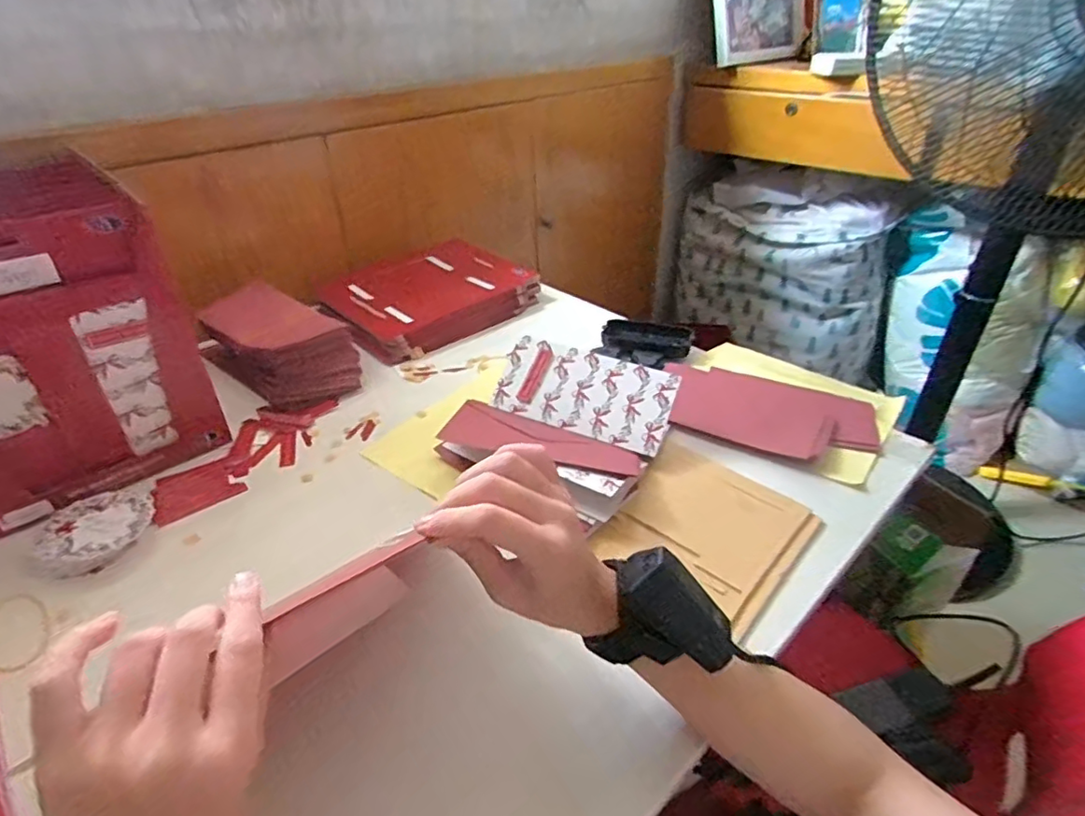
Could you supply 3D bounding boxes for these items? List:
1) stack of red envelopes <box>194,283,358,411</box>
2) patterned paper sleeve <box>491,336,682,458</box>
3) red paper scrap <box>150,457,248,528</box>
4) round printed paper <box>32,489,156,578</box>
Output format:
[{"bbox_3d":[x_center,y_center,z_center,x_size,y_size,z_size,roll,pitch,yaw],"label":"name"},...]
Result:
[{"bbox_3d":[-0.313,-0.075,0.703,0.203,0.070,0.109,25,43,33],"label":"stack of red envelopes"},{"bbox_3d":[0.041,-0.018,0.595,0.173,0.007,0.087,18,72,16],"label":"patterned paper sleeve"},{"bbox_3d":[-0.321,0.074,0.553,0.073,0.005,0.068,-26,41,-31],"label":"red paper scrap"},{"bbox_3d":[-0.365,0.100,0.491,0.079,0.023,0.079,-1,35,1],"label":"round printed paper"}]

